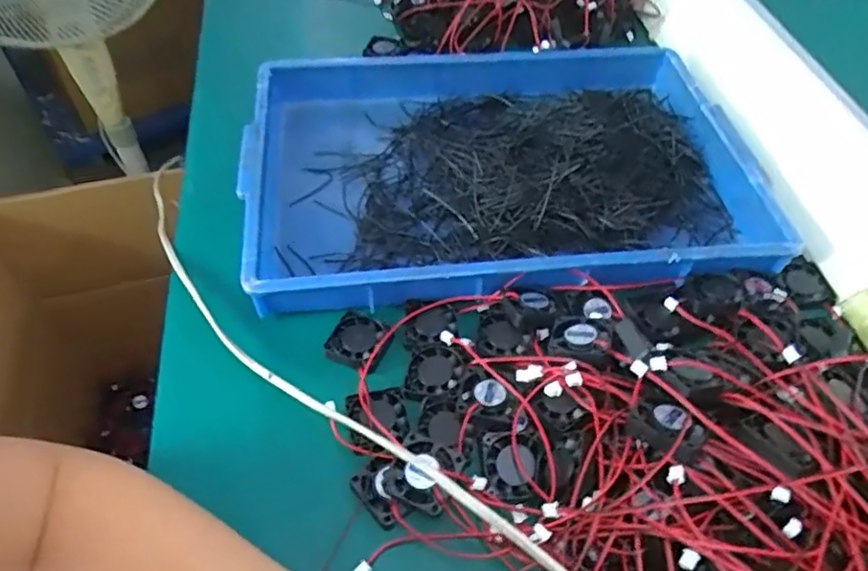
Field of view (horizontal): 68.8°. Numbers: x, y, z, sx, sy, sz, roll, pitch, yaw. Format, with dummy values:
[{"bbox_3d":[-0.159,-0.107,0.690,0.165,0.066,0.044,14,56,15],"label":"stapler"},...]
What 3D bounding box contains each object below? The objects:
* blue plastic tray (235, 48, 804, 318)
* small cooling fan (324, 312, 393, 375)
[{"bbox_3d":[0.053,-0.114,0.566,0.428,0.055,0.308,-7,52,-5],"label":"blue plastic tray"},{"bbox_3d":[-0.055,0.040,0.460,0.040,0.014,0.042,21,55,16],"label":"small cooling fan"}]

